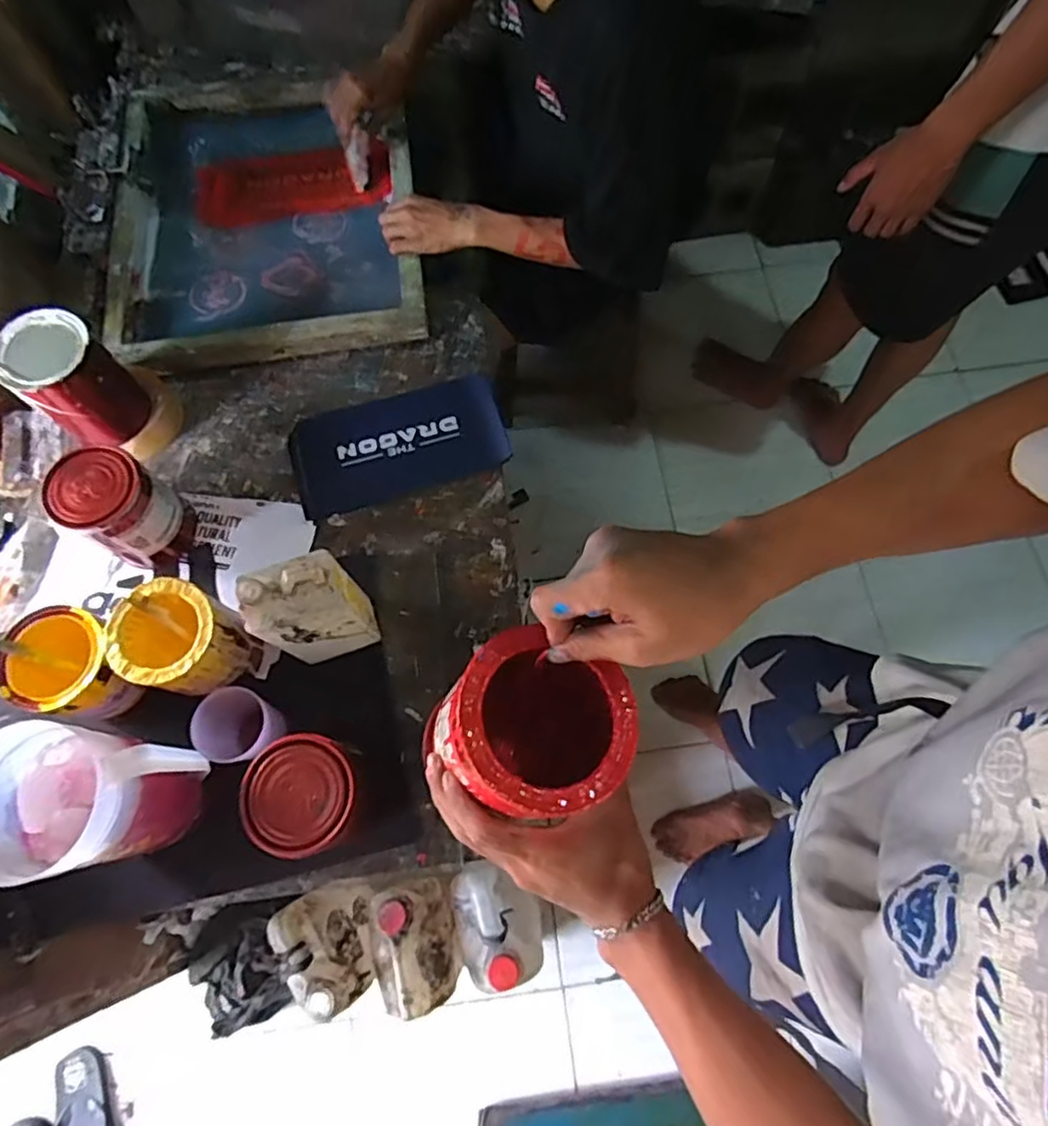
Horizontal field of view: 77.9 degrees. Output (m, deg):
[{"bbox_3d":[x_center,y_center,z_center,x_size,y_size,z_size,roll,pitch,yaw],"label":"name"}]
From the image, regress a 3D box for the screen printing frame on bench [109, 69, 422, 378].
[{"bbox_3d":[-0.409,-0.577,1.024,0.450,0.049,0.587,-9,71,-1],"label":"screen printing frame on bench"}]

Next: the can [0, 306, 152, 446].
[{"bbox_3d":[-0.559,-0.225,0.812,0.099,0.139,0.111,38,76,14],"label":"can"}]

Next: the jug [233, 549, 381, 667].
[{"bbox_3d":[-0.226,0.052,0.704,0.095,0.203,0.064,-18,71,-4],"label":"jug"}]

